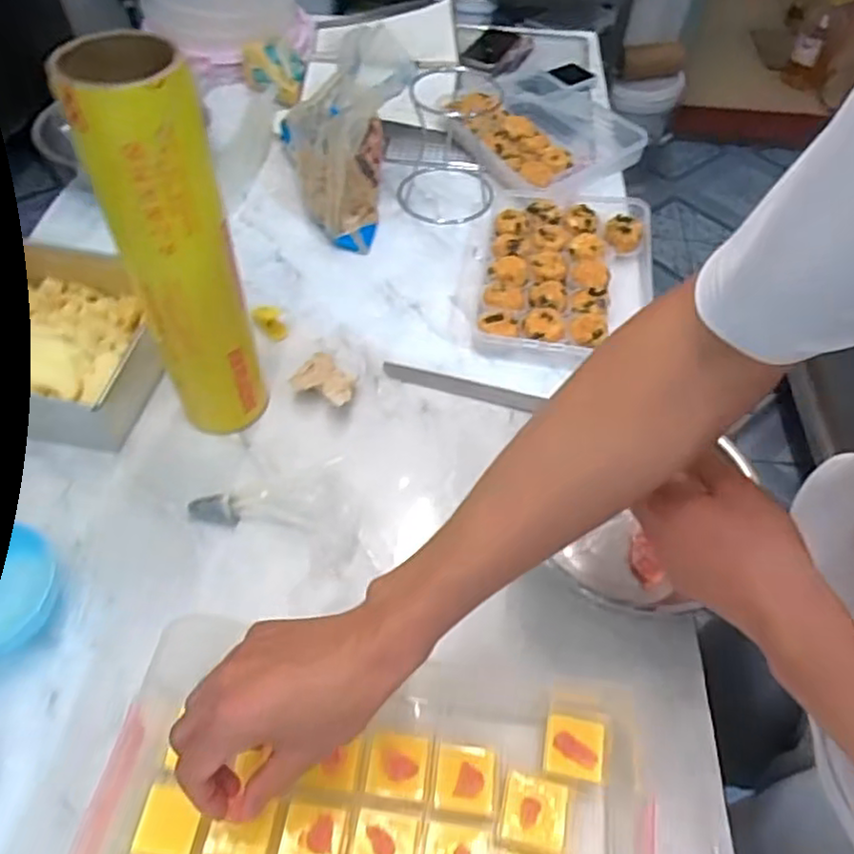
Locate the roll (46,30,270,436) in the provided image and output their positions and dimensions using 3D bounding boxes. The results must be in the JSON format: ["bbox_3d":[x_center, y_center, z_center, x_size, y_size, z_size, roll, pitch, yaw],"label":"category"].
[{"bbox_3d":[-0.211,-0.137,0.592,0.101,0.352,0.075,-14,51,-8],"label":"roll"}]

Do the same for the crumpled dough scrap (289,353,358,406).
[{"bbox_3d":[-0.107,-0.050,0.735,0.067,0.024,0.064,1,52,-1],"label":"crumpled dough scrap"}]

